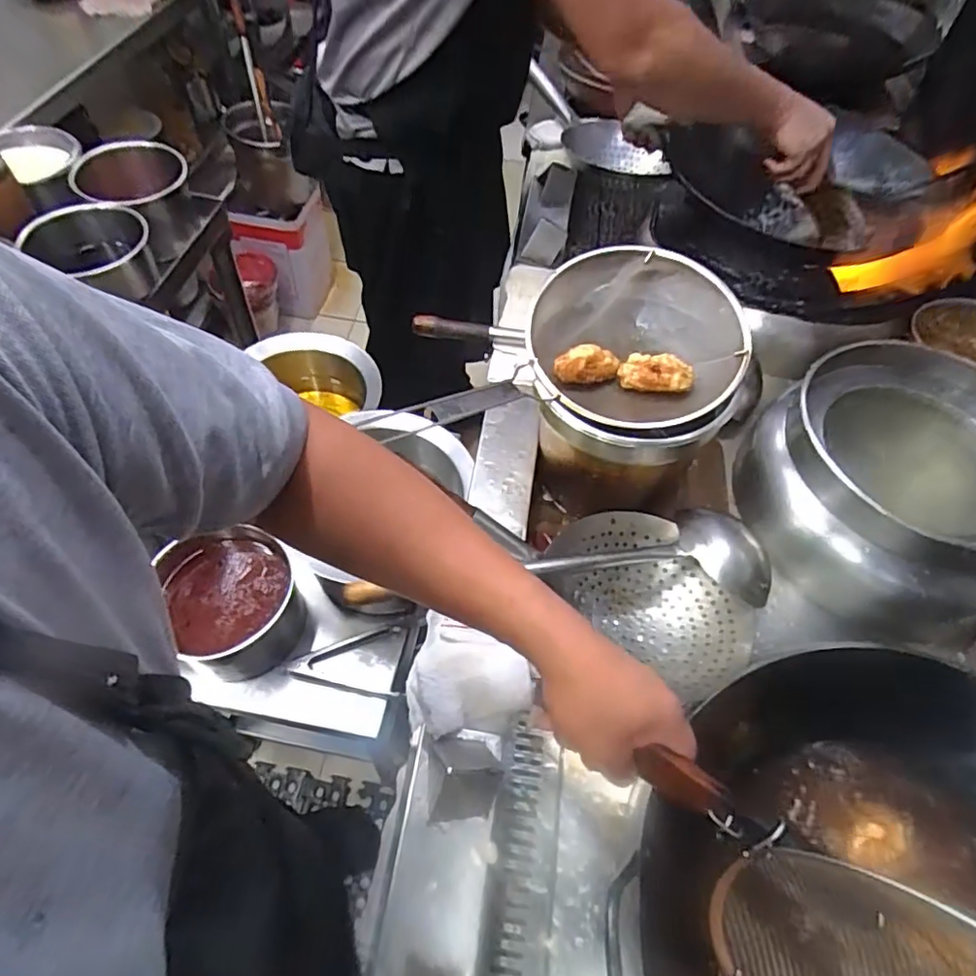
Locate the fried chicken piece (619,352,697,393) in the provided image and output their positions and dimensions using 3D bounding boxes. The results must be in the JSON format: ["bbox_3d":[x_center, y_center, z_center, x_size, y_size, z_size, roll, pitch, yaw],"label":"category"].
[{"bbox_3d":[0.183,-0.124,0.654,0.077,0.033,0.030,14,56,5],"label":"fried chicken piece"}]

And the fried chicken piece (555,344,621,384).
[{"bbox_3d":[0.106,-0.132,0.654,0.072,0.036,0.029,-11,58,-12],"label":"fried chicken piece"}]

